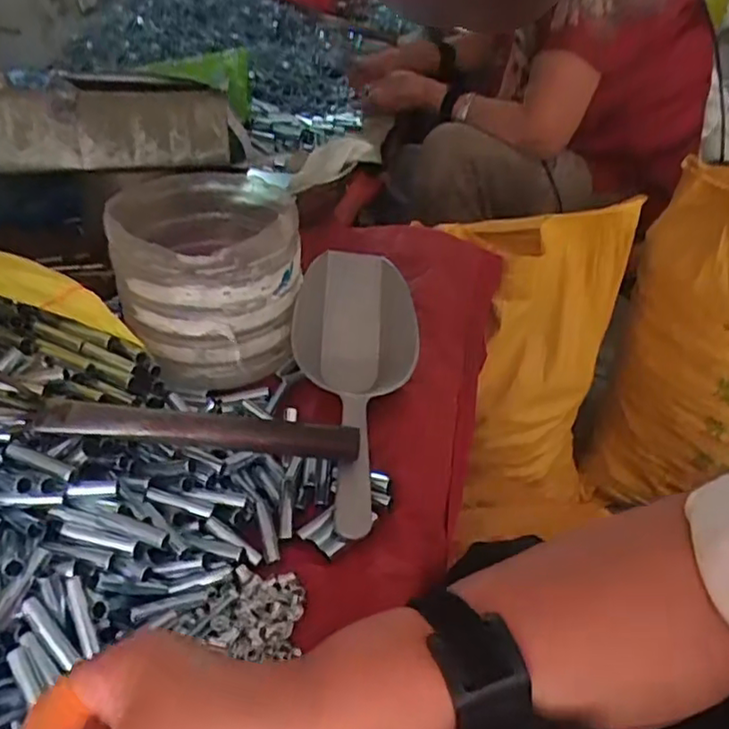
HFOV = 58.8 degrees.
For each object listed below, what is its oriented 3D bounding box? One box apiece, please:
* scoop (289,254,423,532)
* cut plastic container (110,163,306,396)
[{"bbox_3d":[-0.008,0.016,0.552,0.088,0.085,0.277,2,38,9],"label":"scoop"},{"bbox_3d":[-0.131,-0.080,0.587,0.149,0.131,0.152,-5,38,-1],"label":"cut plastic container"}]

